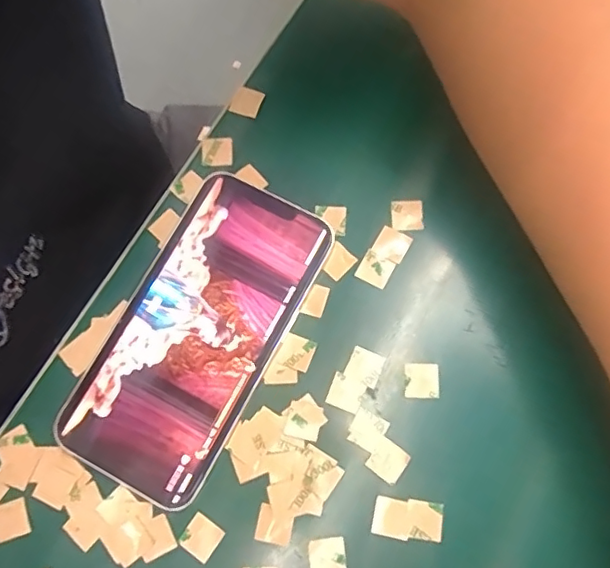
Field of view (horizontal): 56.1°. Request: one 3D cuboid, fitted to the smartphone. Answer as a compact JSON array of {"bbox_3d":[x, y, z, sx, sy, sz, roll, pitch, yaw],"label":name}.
[{"bbox_3d":[-0.049,0.022,0.263,0.070,0.009,0.143,27,78,8],"label":"smartphone"}]

